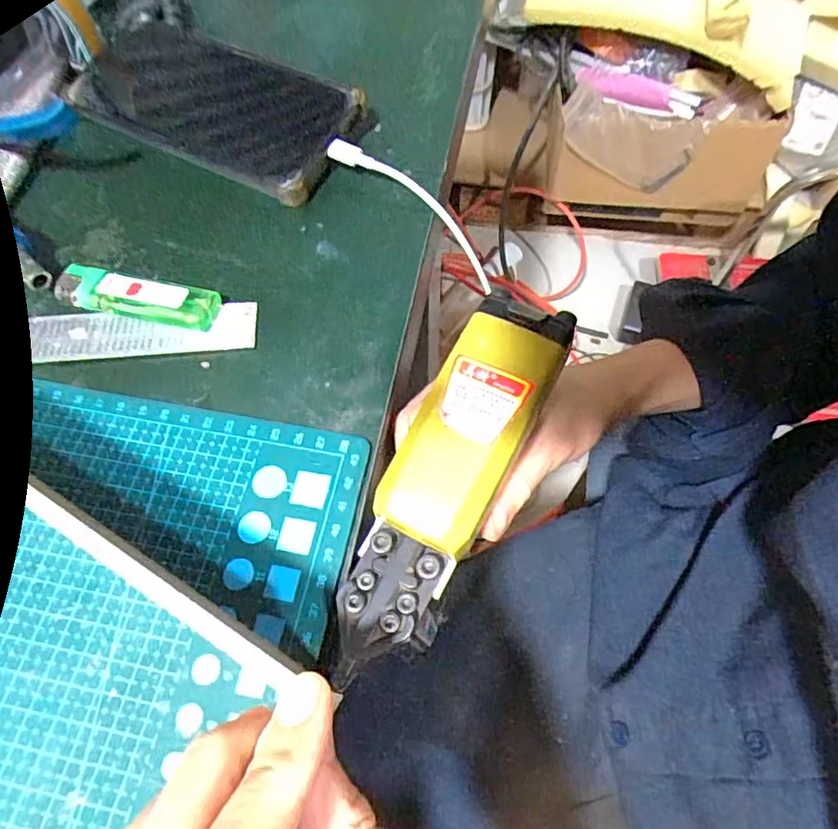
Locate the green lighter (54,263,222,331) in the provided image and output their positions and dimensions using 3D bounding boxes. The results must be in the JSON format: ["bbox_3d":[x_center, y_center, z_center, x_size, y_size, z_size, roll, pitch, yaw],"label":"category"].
[{"bbox_3d":[-0.135,-0.056,0.269,0.078,0.011,0.021,13,64,8],"label":"green lighter"}]

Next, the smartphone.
[{"bbox_3d":[-0.117,-0.181,0.328,0.168,0.021,0.078,28,77,16],"label":"smartphone"}]

